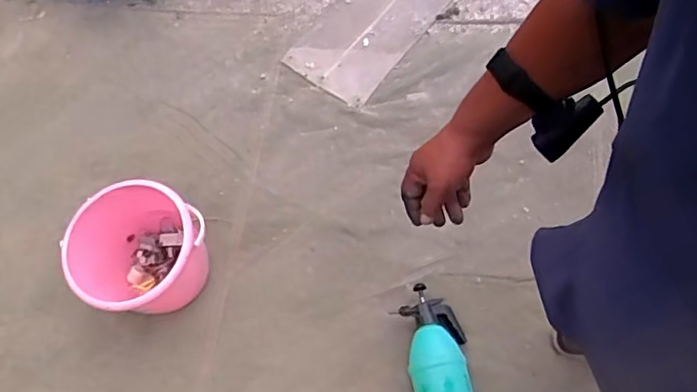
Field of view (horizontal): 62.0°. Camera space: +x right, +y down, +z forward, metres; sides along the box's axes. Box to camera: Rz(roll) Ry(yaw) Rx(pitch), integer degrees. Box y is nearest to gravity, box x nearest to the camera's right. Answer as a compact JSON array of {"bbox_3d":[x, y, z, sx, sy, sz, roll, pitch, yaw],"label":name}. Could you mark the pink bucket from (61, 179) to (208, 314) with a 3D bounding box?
[{"bbox_3d":[-0.468,0.144,1.369,0.279,0.244,0.312,-38,67,-8],"label":"pink bucket"}]

